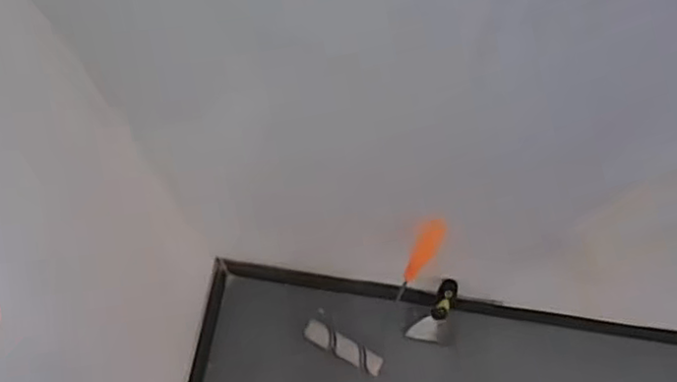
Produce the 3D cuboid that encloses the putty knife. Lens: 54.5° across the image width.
[{"bbox_3d":[0.175,0.217,1.178,0.060,0.153,0.022,21,40,7],"label":"putty knife"}]

